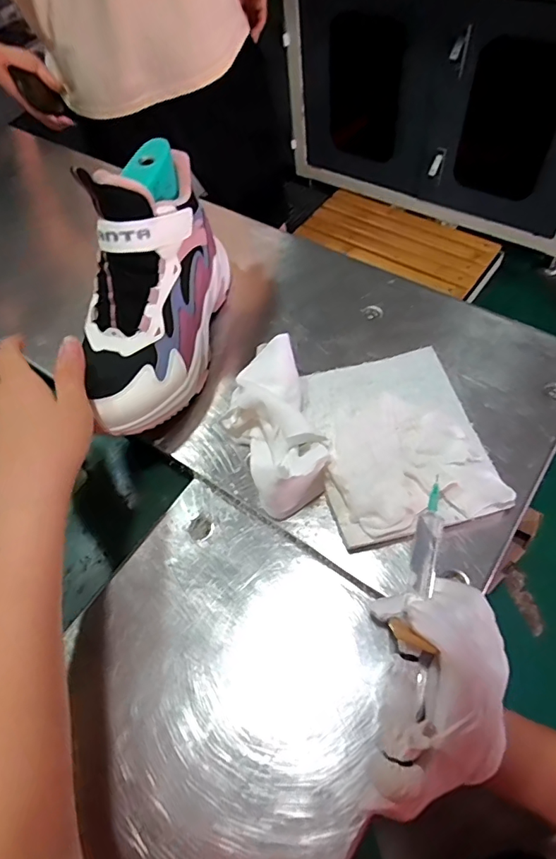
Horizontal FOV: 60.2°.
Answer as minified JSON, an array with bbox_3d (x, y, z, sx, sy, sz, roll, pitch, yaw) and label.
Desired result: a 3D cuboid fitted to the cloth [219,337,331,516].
[{"bbox_3d":[-0.005,-0.004,0.392,0.075,0.047,0.139,-17,59,-4],"label":"cloth"}]

